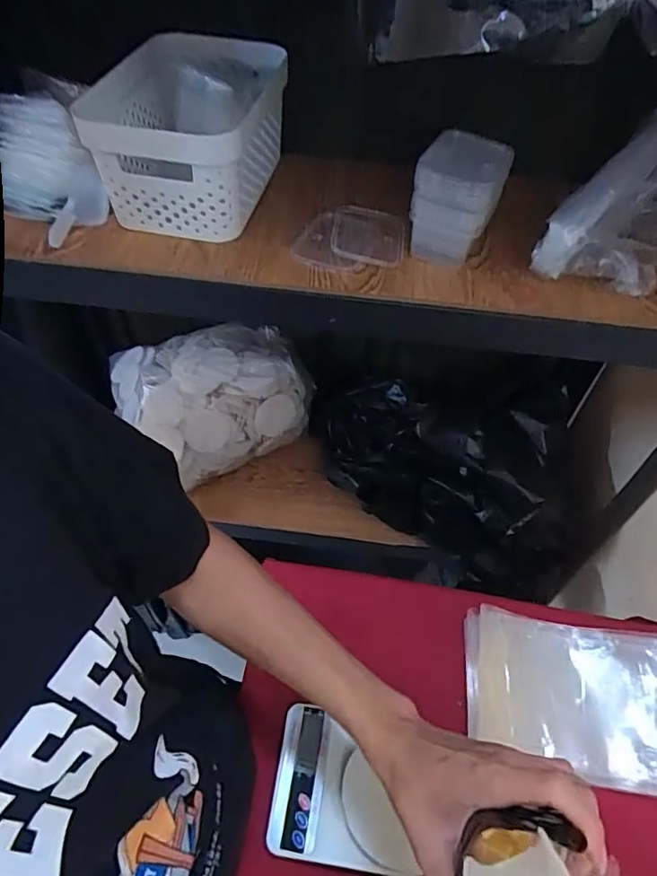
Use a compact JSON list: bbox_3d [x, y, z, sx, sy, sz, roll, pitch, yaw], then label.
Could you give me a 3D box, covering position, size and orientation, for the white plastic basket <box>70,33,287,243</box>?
[{"bbox_3d":[-0.158,-0.349,0.624,0.164,0.131,0.241,9,51,5],"label":"white plastic basket"}]

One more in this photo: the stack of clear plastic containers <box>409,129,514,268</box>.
[{"bbox_3d":[0.142,-0.263,0.588,0.086,0.101,0.112,18,53,12],"label":"stack of clear plastic containers"}]

